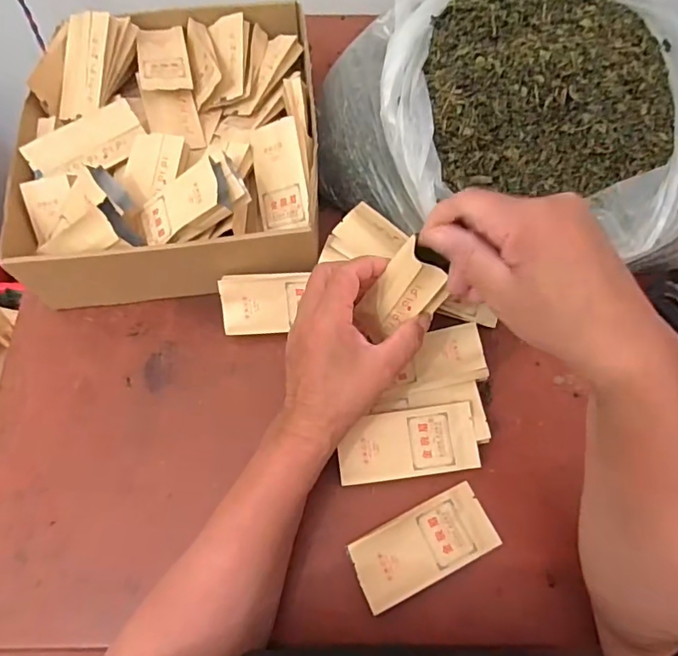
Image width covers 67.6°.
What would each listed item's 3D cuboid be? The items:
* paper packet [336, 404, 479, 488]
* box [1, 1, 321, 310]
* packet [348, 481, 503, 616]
[{"bbox_3d":[0.055,0.092,0.403,0.108,0.005,0.051,-7,82,-2],"label":"paper packet"},{"bbox_3d":[-0.168,-0.191,0.521,0.286,0.117,0.310,-9,64,-4],"label":"box"},{"bbox_3d":[0.064,0.163,0.380,0.108,0.025,0.051,-24,66,-11],"label":"packet"}]

